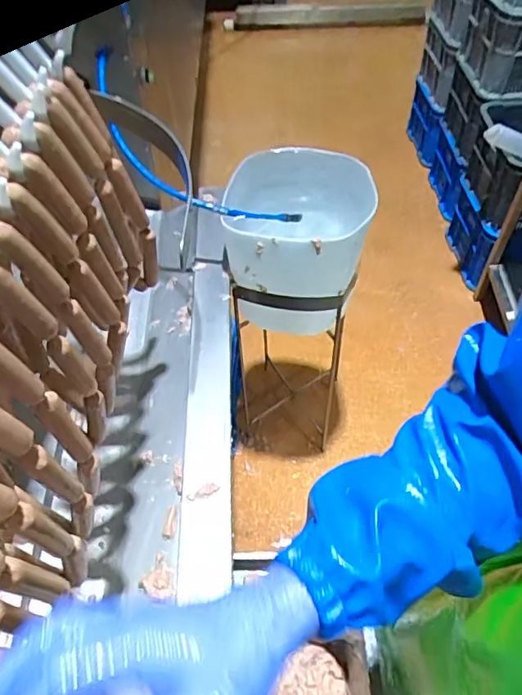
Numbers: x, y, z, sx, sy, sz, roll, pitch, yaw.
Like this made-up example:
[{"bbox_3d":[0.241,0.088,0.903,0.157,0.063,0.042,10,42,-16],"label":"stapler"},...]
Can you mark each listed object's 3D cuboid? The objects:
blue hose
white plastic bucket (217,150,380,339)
[{"bbox_3d":[-0.157,-0.353,1.005,0.493,0.068,0.147,40,60,-3],"label":"blue hose"},{"bbox_3d":[0.078,-0.221,1.101,0.252,0.271,0.260,-1,52,2],"label":"white plastic bucket"}]

